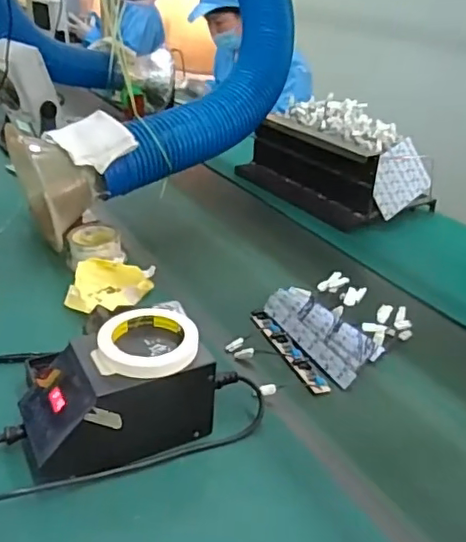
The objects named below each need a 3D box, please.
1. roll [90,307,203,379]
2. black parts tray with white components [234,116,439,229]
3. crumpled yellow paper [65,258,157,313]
[{"bbox_3d":[-0.089,0.072,0.597,0.103,0.019,0.103,4,28,-2],"label":"roll"},{"bbox_3d":[0.223,-0.250,1.319,0.259,0.183,0.413,-19,37,-37],"label":"black parts tray with white components"},{"bbox_3d":[-0.182,0.021,0.870,0.119,0.041,0.106,5,28,0],"label":"crumpled yellow paper"}]

